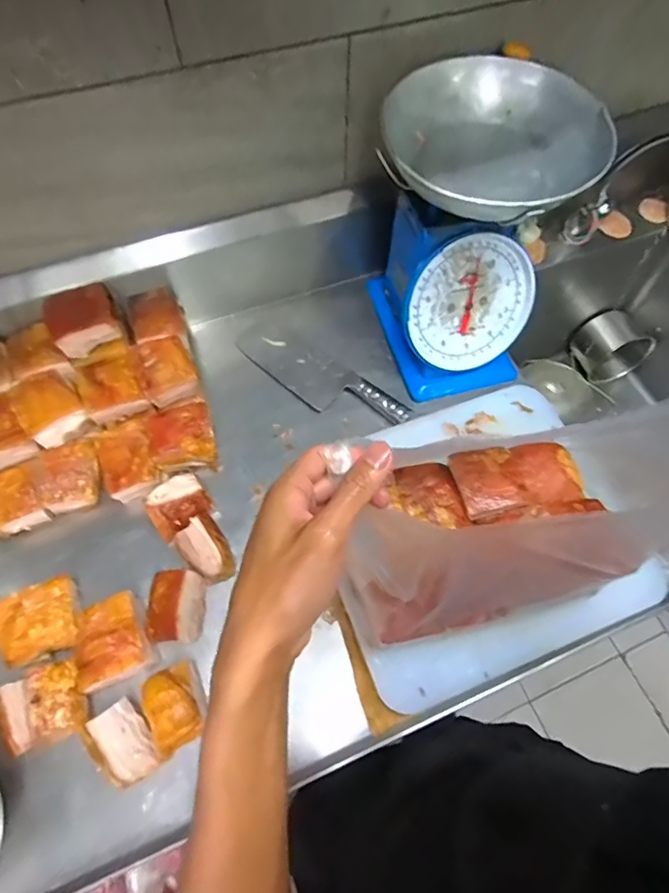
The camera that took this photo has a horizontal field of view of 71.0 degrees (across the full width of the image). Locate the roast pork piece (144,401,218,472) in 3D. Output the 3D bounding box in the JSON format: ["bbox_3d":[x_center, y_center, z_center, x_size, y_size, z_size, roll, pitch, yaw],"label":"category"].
[{"bbox_3d":[-0.218,-0.009,0.677,0.086,0.055,0.086,-13,65,-7],"label":"roast pork piece"}]

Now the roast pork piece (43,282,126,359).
[{"bbox_3d":[-0.345,-0.174,0.651,0.084,0.047,0.086,-22,66,-11],"label":"roast pork piece"}]

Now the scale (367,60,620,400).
[{"bbox_3d":[0.187,-0.276,0.656,0.226,0.331,0.244,-6,64,-3],"label":"scale"}]

